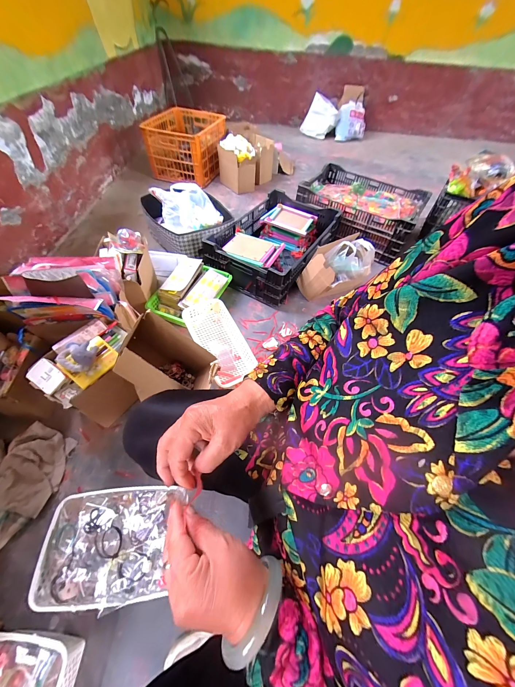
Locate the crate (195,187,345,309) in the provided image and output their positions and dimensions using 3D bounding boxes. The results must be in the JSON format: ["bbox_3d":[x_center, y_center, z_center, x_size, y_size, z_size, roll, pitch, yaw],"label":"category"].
[{"bbox_3d":[0.081,-0.492,1.210,0.432,0.182,0.608,30,59,14],"label":"crate"}]

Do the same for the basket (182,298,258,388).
[{"bbox_3d":[-0.111,-0.008,0.740,0.135,0.071,0.276,-26,63,-21],"label":"basket"}]

